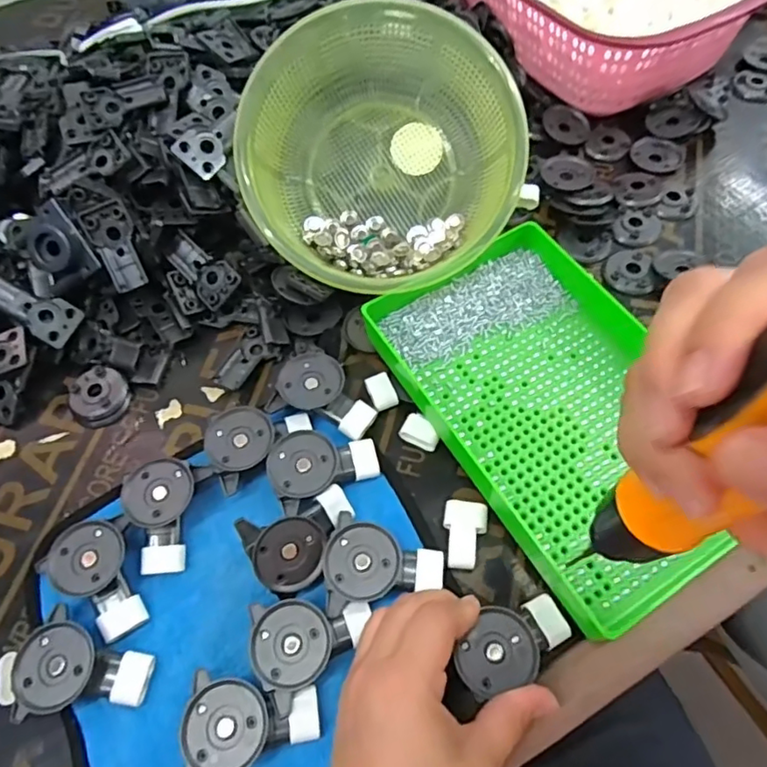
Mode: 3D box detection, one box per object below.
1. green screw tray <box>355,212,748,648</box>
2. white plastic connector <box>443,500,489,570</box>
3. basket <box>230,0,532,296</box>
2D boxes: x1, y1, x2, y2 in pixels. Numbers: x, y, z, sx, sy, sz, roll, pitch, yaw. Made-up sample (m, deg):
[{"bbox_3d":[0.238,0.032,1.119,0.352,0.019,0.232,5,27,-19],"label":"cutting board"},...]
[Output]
[{"bbox_3d":[0.111,0.014,0.372,0.146,0.035,0.241,-30,64,-12],"label":"green screw tray"},{"bbox_3d":[0.048,0.092,0.347,0.026,0.012,0.040,5,62,6],"label":"white plastic connector"},{"bbox_3d":[-0.005,-0.163,0.418,0.198,0.076,0.198,0,84,1],"label":"basket"}]

